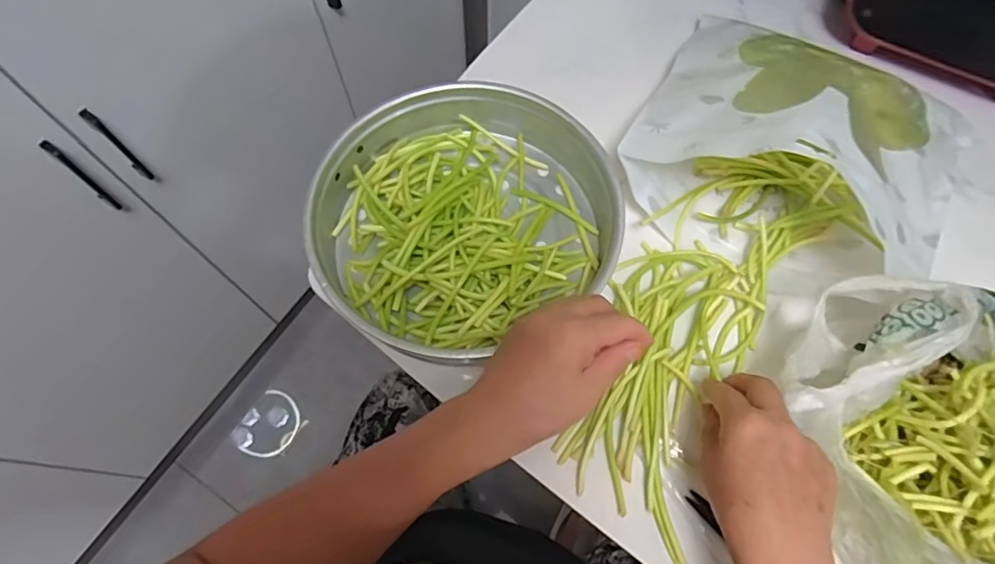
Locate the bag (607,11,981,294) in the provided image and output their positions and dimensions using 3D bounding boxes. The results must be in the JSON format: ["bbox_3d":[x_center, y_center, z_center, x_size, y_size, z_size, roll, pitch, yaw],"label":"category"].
[{"bbox_3d":[0.274,-0.136,0.473,0.282,0.122,0.254,33,70,13],"label":"bag"}]

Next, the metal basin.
[{"bbox_3d":[-0.035,-0.063,0.480,0.254,0.067,0.241,0,66,0],"label":"metal basin"}]

